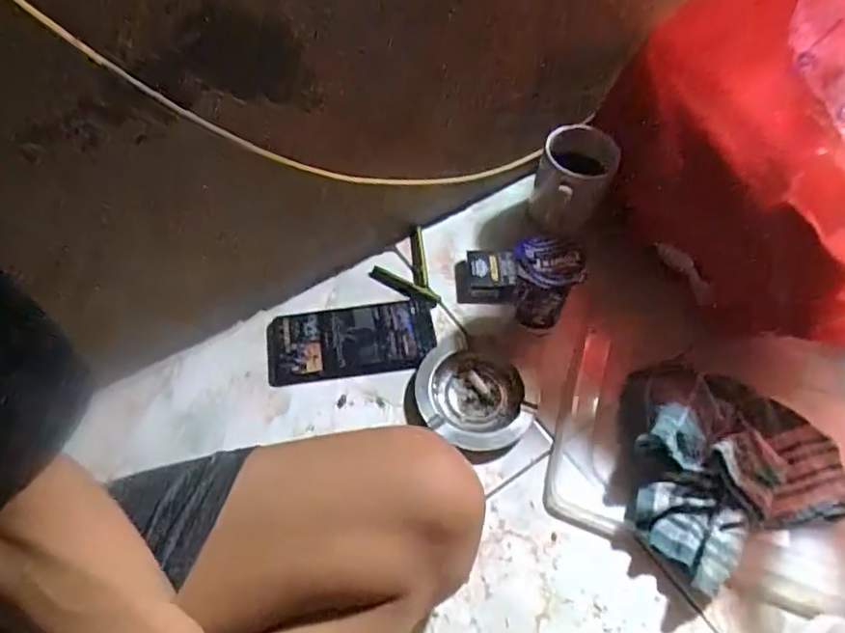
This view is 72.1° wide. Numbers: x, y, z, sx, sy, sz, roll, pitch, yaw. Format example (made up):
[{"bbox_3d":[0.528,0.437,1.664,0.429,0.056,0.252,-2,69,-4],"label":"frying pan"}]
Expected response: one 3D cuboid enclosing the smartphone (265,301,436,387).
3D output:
[{"bbox_3d":[-0.072,0.025,0.596,0.169,0.011,0.078,-6,59,-7],"label":"smartphone"}]

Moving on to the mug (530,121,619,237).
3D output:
[{"bbox_3d":[0.169,-0.159,0.657,0.075,0.092,0.084,18,59,8],"label":"mug"}]

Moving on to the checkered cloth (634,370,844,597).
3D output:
[{"bbox_3d":[0.273,0.120,0.526,0.210,0.068,0.182,-21,62,-16],"label":"checkered cloth"}]

